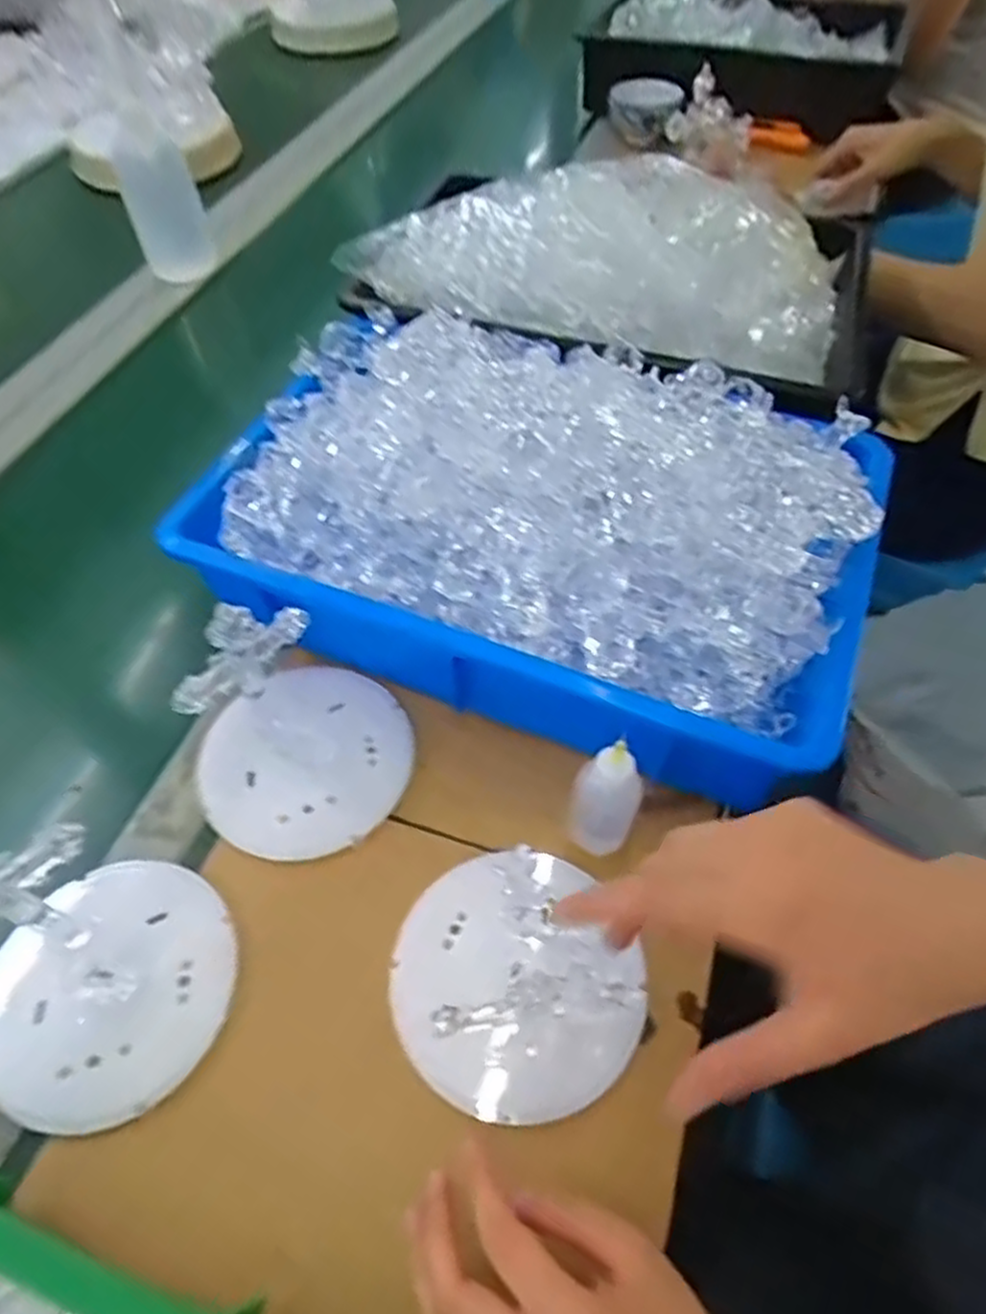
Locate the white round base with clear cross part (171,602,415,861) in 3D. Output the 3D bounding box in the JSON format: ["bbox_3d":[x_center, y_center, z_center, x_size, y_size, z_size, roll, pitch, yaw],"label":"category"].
[{"bbox_3d":[-0.115,0.033,0.430,0.124,0.119,0.116,0,52,0],"label":"white round base with clear cross part"}]

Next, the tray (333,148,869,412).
[{"bbox_3d":[0.085,-0.307,0.593,0.400,0.114,0.203,18,58,14],"label":"tray"}]

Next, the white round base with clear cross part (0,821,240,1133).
[{"bbox_3d":[-0.200,0.140,0.354,0.122,0.110,0.124,0,52,0],"label":"white round base with clear cross part"}]

